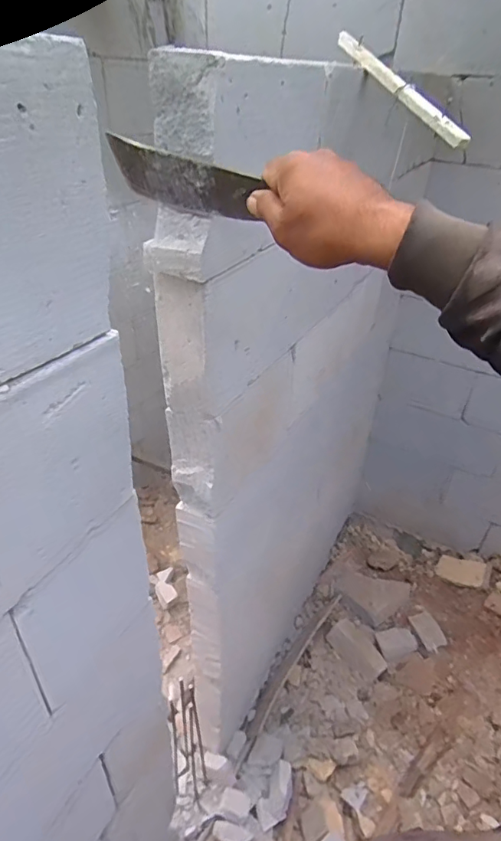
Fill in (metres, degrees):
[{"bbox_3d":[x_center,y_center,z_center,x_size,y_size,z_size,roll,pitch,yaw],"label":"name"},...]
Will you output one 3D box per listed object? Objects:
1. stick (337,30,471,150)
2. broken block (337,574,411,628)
[{"bbox_3d":[0.211,-0.479,0.695,0.014,0.022,0.308,-16,61,-25],"label":"stick"},{"bbox_3d":[0.462,0.627,1.831,0.227,0.065,0.233,-27,45,-35],"label":"broken block"}]

